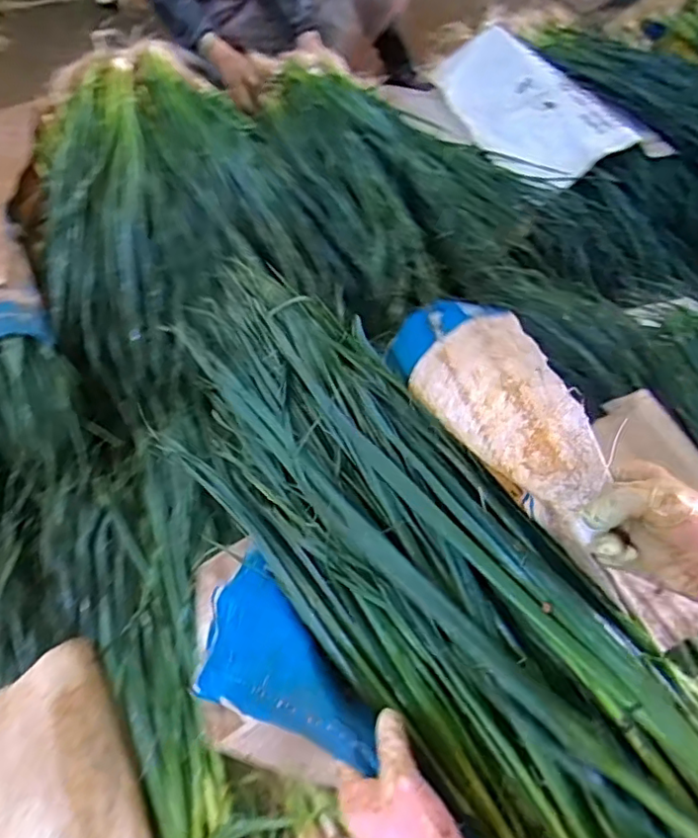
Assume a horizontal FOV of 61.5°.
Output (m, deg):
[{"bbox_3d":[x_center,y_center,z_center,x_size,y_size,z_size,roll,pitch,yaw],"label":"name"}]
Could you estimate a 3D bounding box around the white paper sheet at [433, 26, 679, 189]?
[{"bbox_3d":[0.513,-0.838,1.556,0.372,0.105,0.574,-24,62,-14],"label":"white paper sheet"}]

